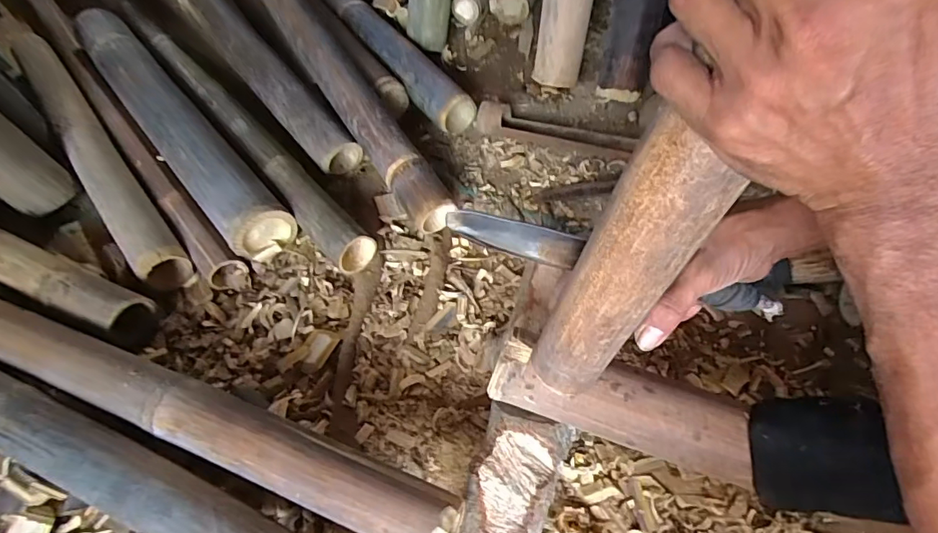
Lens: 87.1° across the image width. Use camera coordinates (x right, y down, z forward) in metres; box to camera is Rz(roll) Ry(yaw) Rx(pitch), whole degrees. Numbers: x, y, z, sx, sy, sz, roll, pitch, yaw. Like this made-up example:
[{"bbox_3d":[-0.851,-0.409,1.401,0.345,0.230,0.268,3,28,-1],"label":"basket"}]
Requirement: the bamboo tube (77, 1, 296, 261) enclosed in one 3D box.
[{"bbox_3d":[-0.451,-0.229,0.732,0.080,0.065,0.603,-37,64,-21],"label":"bamboo tube"}]

